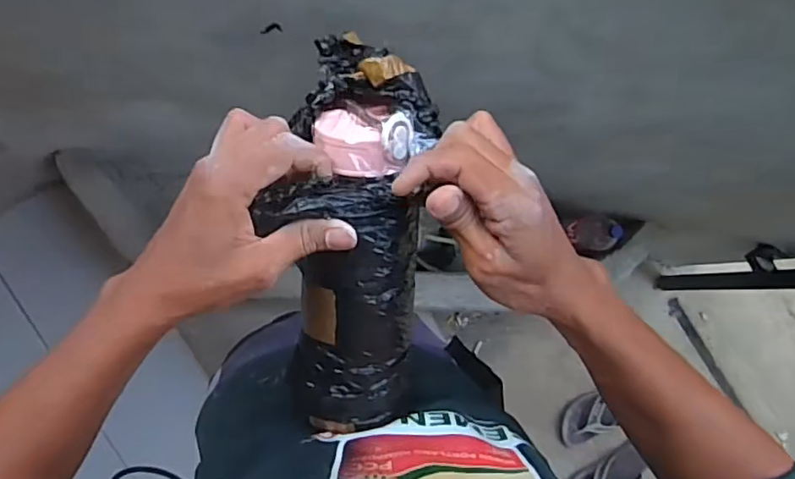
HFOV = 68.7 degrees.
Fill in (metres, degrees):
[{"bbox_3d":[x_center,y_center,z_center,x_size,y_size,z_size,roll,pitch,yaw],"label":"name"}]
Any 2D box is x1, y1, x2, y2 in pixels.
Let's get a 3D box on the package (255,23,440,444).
[{"bbox_3d":[-0.035,0.011,0.408,0.098,0.084,0.276,1,110,-8],"label":"package"}]

